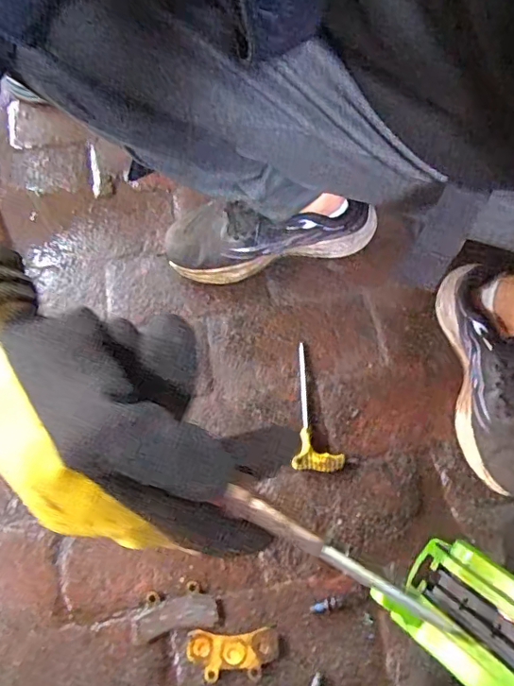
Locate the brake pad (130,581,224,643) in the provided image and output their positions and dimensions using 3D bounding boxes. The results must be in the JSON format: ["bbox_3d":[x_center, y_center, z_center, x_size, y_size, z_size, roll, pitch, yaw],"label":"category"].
[{"bbox_3d":[-0.078,0.258,0.514,0.084,0.010,0.040,-12,67,-4],"label":"brake pad"}]

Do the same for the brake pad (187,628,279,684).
[{"bbox_3d":[-0.022,0.293,0.501,0.085,0.005,0.041,-1,66,0],"label":"brake pad"}]

